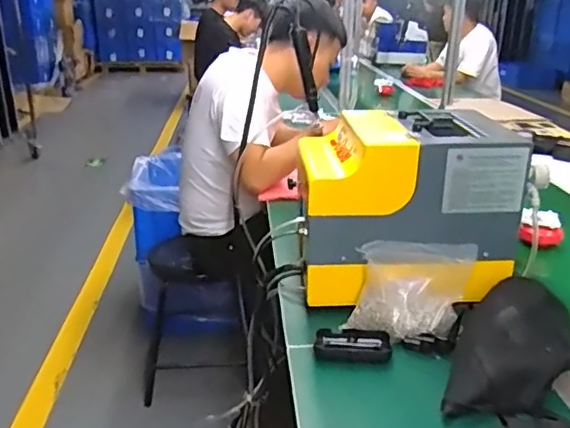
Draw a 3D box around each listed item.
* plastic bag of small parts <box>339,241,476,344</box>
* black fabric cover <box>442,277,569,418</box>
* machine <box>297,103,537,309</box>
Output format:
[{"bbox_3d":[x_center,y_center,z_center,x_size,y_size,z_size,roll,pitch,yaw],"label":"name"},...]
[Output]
[{"bbox_3d":[0.186,0.111,0.846,0.167,0.131,0.089,7,23,15],"label":"plastic bag of small parts"},{"bbox_3d":[0.319,0.185,0.779,0.146,0.070,0.262,14,25,29],"label":"black fabric cover"},{"bbox_3d":[0.205,-0.010,0.962,0.325,0.274,0.245,2,22,3],"label":"machine"}]

